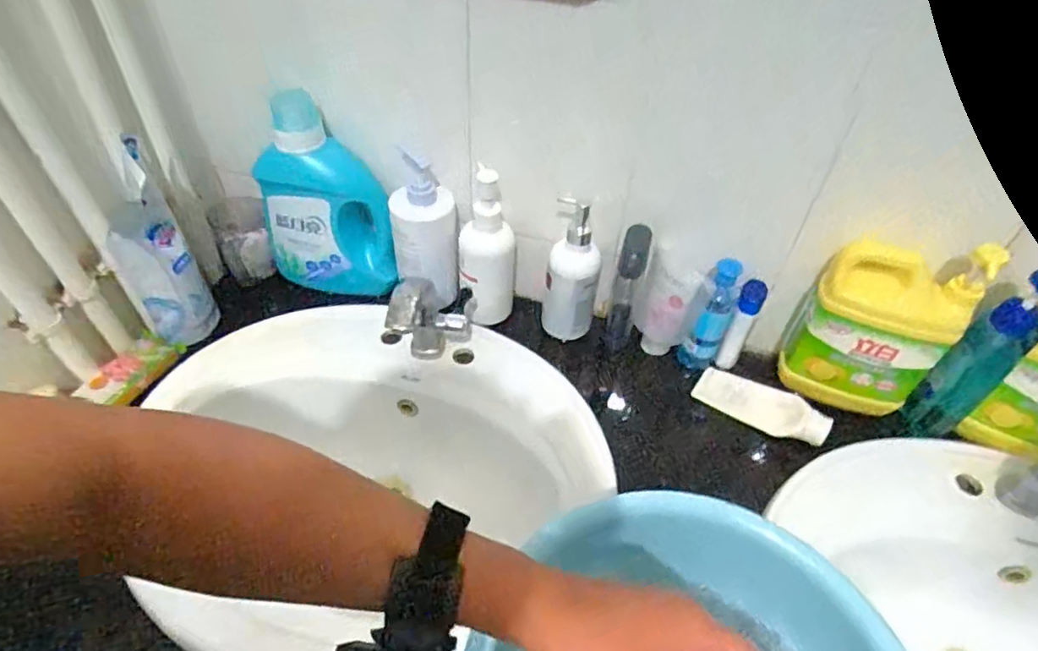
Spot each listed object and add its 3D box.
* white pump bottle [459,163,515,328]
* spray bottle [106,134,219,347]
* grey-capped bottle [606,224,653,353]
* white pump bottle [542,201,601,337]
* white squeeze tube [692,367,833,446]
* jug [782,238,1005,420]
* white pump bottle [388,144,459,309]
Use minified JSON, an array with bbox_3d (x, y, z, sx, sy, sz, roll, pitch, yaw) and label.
[{"bbox_3d":[-0.039,-0.078,0.744,0.069,0.245,0.060,2,50,-2],"label":"white pump bottle"},{"bbox_3d":[-0.433,-0.090,0.697,0.071,0.251,0.069,-15,31,-16],"label":"spray bottle"},{"bbox_3d":[0.134,-0.043,0.737,0.032,0.163,0.055,14,50,8],"label":"grey-capped bottle"},{"bbox_3d":[0.069,-0.072,0.756,0.071,0.183,0.078,10,50,4],"label":"white pump bottle"},{"bbox_3d":[0.298,0.098,0.728,0.156,0.026,0.052,23,51,32],"label":"white squeeze tube"},{"bbox_3d":[0.398,0.009,0.669,0.148,0.219,0.066,19,51,12],"label":"jug"},{"bbox_3d":[-0.125,-0.119,0.772,0.083,0.182,0.099,-7,51,-10],"label":"white pump bottle"}]

